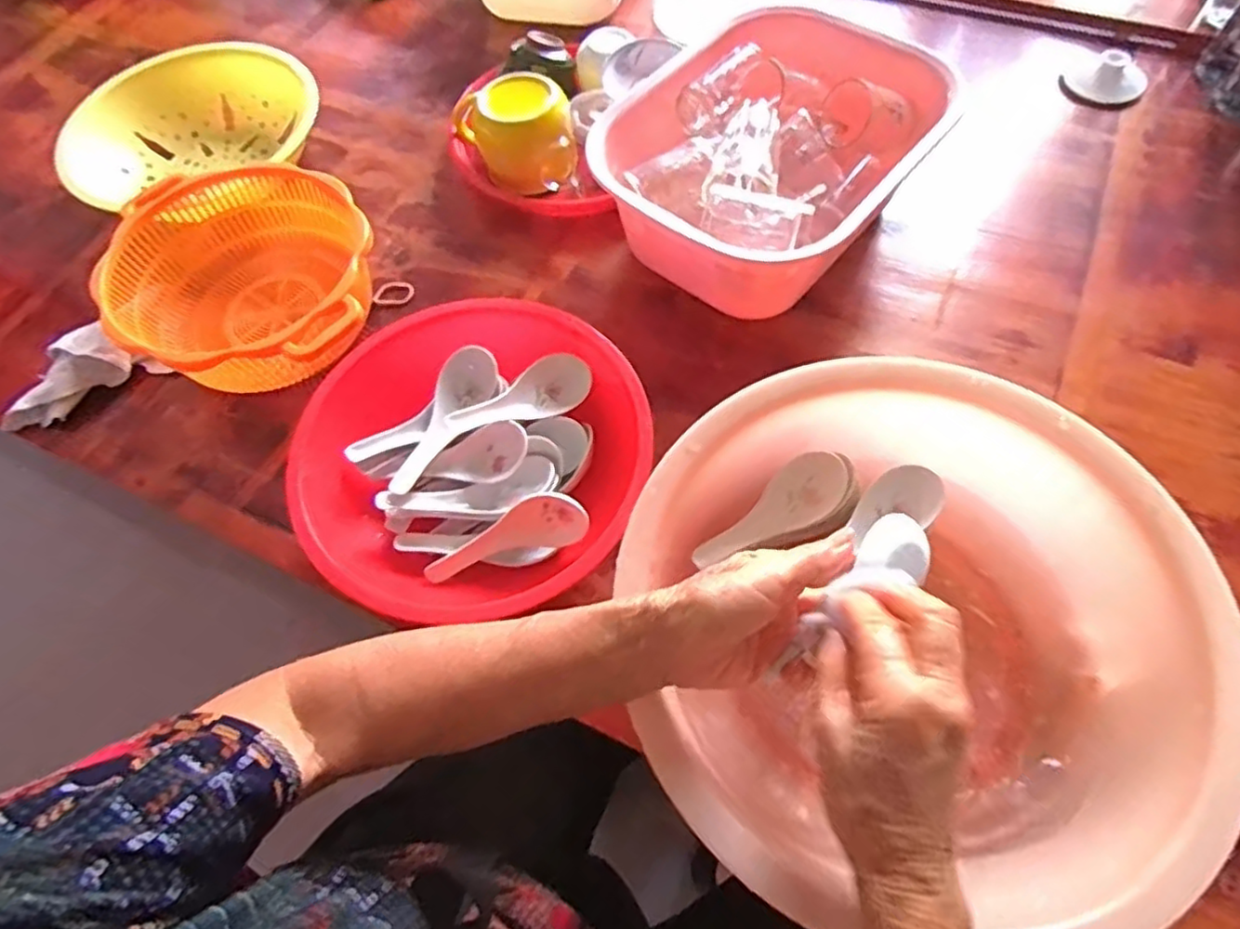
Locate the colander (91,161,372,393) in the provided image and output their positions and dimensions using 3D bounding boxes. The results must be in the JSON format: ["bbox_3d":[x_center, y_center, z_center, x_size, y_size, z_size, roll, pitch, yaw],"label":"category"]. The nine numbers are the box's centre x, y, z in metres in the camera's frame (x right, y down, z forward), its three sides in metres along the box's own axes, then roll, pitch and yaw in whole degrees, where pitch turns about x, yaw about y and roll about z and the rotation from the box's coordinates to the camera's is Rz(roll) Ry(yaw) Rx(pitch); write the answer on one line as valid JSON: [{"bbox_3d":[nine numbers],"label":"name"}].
[{"bbox_3d":[-0.328,-0.155,0.597,0.212,0.084,0.220,-1,63,3],"label":"colander"}]

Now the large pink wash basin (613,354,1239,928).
[{"bbox_3d":[0.171,0.106,0.412,0.313,0.114,0.309,-2,62,3],"label":"large pink wash basin"}]

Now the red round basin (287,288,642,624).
[{"bbox_3d":[-0.103,-0.011,0.502,0.240,0.068,0.249,-2,62,3],"label":"red round basin"}]

